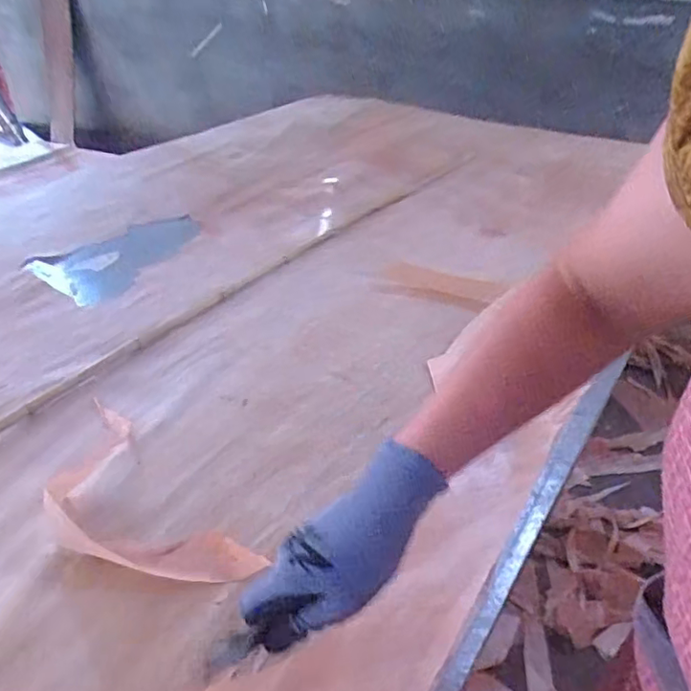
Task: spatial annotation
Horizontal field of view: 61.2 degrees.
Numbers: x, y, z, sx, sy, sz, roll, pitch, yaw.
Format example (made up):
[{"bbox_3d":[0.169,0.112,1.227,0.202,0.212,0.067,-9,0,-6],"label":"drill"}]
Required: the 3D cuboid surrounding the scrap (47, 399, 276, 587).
[{"bbox_3d":[-0.213,0.147,0.555,0.115,0.028,0.288,-30,44,-34],"label":"scrap"}]

